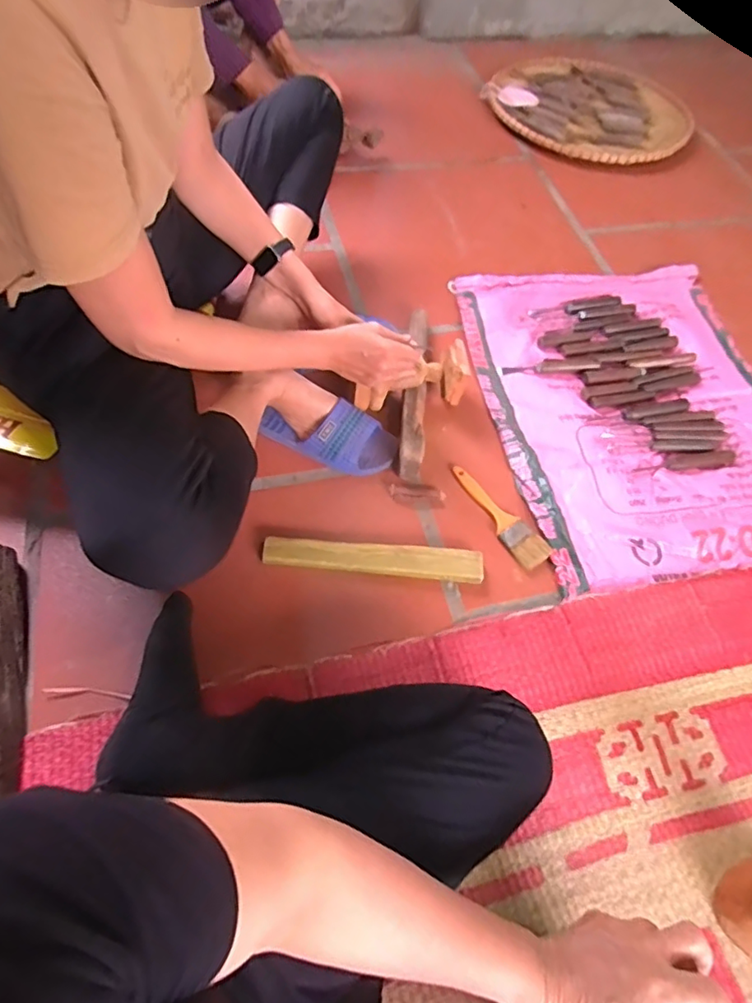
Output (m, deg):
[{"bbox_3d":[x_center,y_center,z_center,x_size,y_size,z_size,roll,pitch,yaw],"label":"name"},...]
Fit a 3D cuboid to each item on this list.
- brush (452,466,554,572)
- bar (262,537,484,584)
[{"bbox_3d":[0.166,0.020,0.766,0.045,0.008,0.177,-35,69,-20],"label":"brush"},{"bbox_3d":[-0.002,0.073,0.716,0.281,0.023,0.041,5,61,-1],"label":"bar"}]

